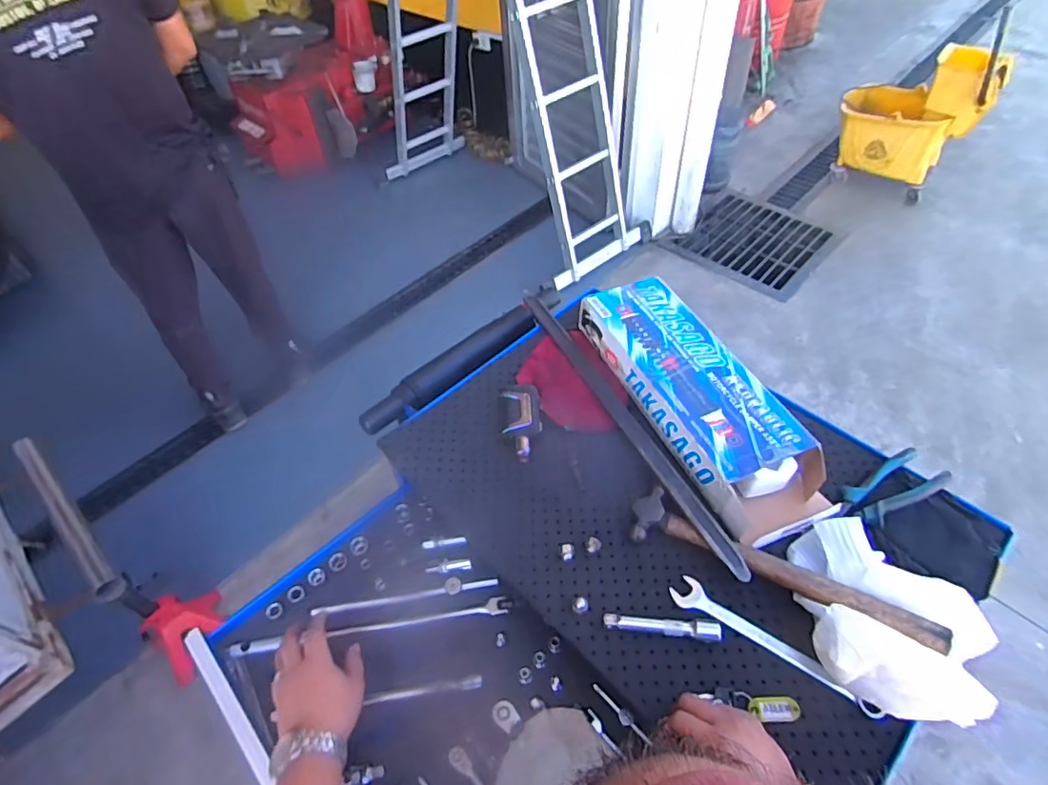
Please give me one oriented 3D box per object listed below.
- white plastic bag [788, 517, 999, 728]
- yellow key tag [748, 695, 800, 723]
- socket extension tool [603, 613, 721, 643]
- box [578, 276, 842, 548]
[{"bbox_3d":[0.367,0.232,0.585,0.191,0.071,0.153,34,61,28],"label":"white plastic bag"},{"bbox_3d":[0.254,0.319,0.571,0.046,0.007,0.022,-4,51,1],"label":"yellow key tag"},{"bbox_3d":[0.152,0.258,0.623,0.122,0.016,0.022,4,51,7],"label":"socket extension tool"},{"bbox_3d":[0.237,0.006,0.784,0.144,0.073,0.421,-21,52,-13],"label":"box"}]

